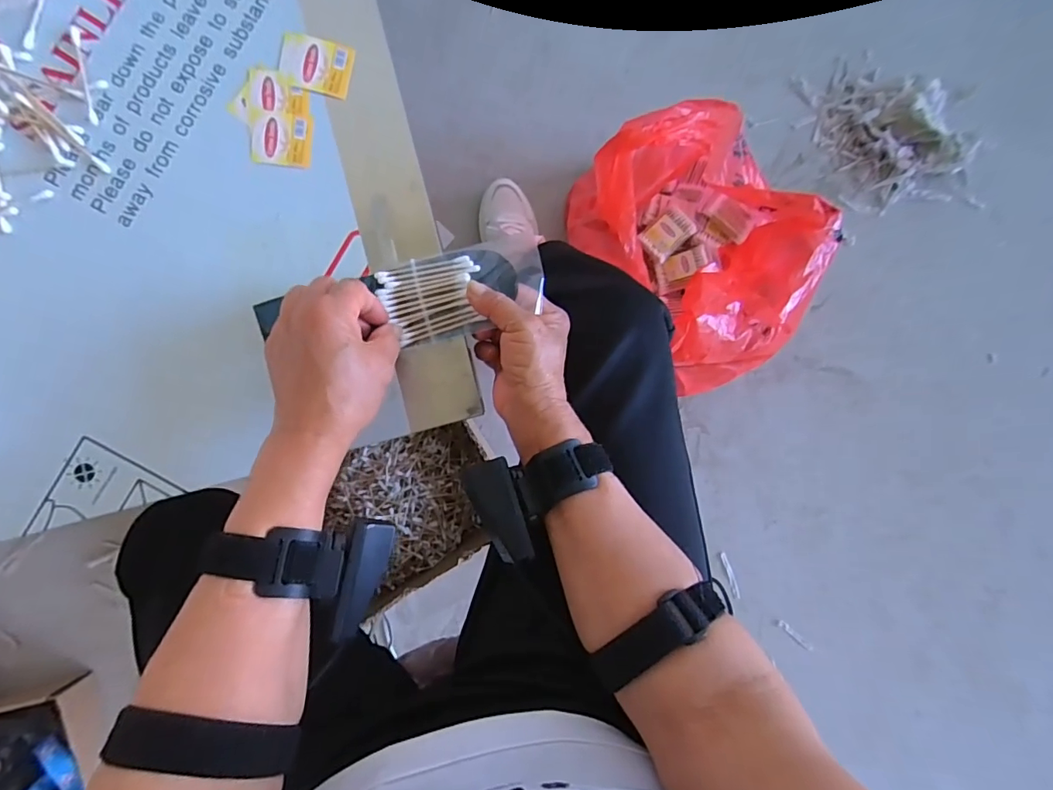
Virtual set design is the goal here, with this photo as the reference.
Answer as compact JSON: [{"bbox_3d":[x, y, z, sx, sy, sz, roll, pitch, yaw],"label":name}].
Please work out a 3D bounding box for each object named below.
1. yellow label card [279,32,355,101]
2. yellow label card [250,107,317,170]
[{"bbox_3d":[-0.160,-0.251,0.366,0.052,0.004,0.040,10,89,-4],"label":"yellow label card"},{"bbox_3d":[-0.185,-0.194,0.365,0.045,0.004,0.039,5,90,-4],"label":"yellow label card"}]

